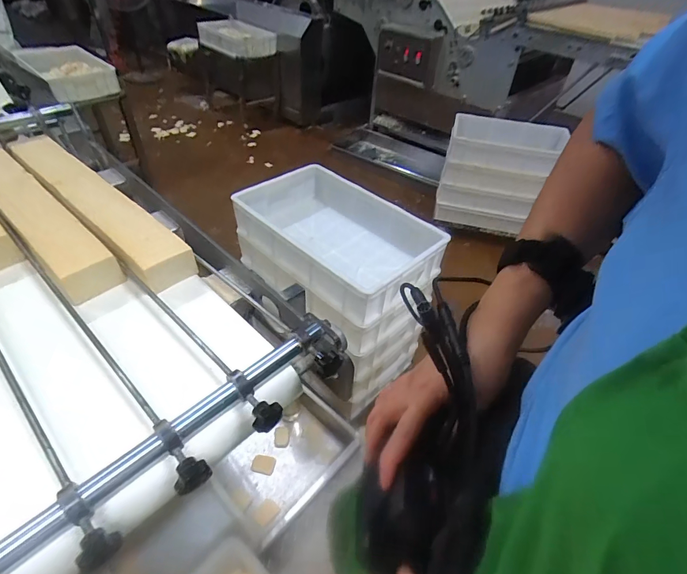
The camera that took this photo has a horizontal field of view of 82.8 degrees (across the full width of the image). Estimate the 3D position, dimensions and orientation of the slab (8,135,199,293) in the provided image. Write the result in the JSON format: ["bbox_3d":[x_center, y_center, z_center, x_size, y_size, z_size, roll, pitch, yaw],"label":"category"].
[{"bbox_3d":[-0.460,-0.160,0.722,0.579,0.053,0.087,33,51,28],"label":"slab"}]

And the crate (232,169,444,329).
[{"bbox_3d":[-0.017,-0.160,1.348,0.412,0.201,0.624,-32,54,-32],"label":"crate"}]

